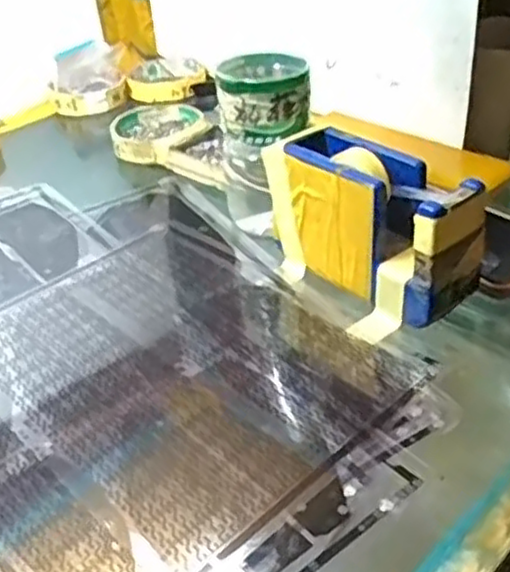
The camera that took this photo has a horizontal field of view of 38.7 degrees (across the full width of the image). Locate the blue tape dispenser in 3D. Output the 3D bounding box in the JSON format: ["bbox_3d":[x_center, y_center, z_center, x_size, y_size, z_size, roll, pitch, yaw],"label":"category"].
[{"bbox_3d":[0.066,-0.036,0.431,0.060,0.080,0.139,-27,39,-27],"label":"blue tape dispenser"}]

